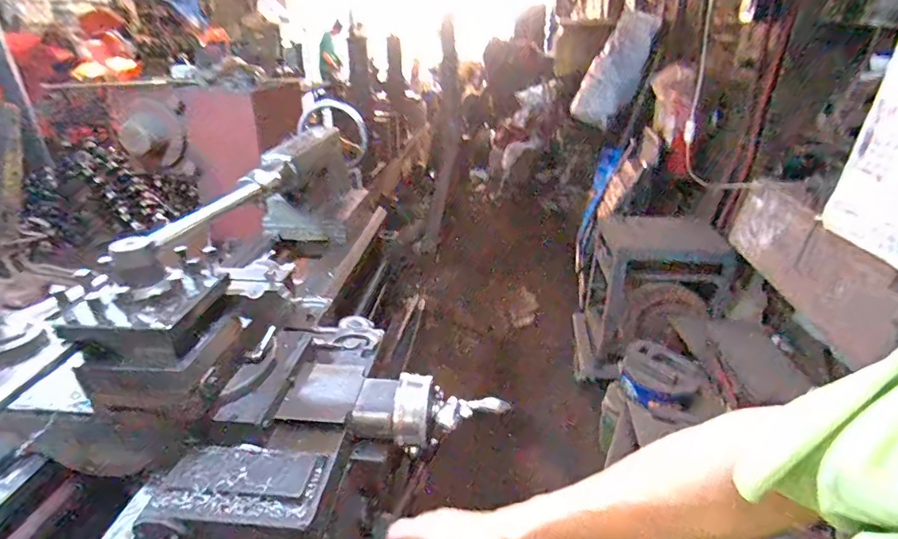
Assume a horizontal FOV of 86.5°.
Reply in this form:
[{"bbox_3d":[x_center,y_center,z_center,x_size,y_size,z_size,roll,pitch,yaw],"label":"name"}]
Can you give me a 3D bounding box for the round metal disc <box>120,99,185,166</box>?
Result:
[{"bbox_3d":[-0.909,-0.412,1.465,0.165,0.193,0.043,-7,28,-14],"label":"round metal disc"}]

